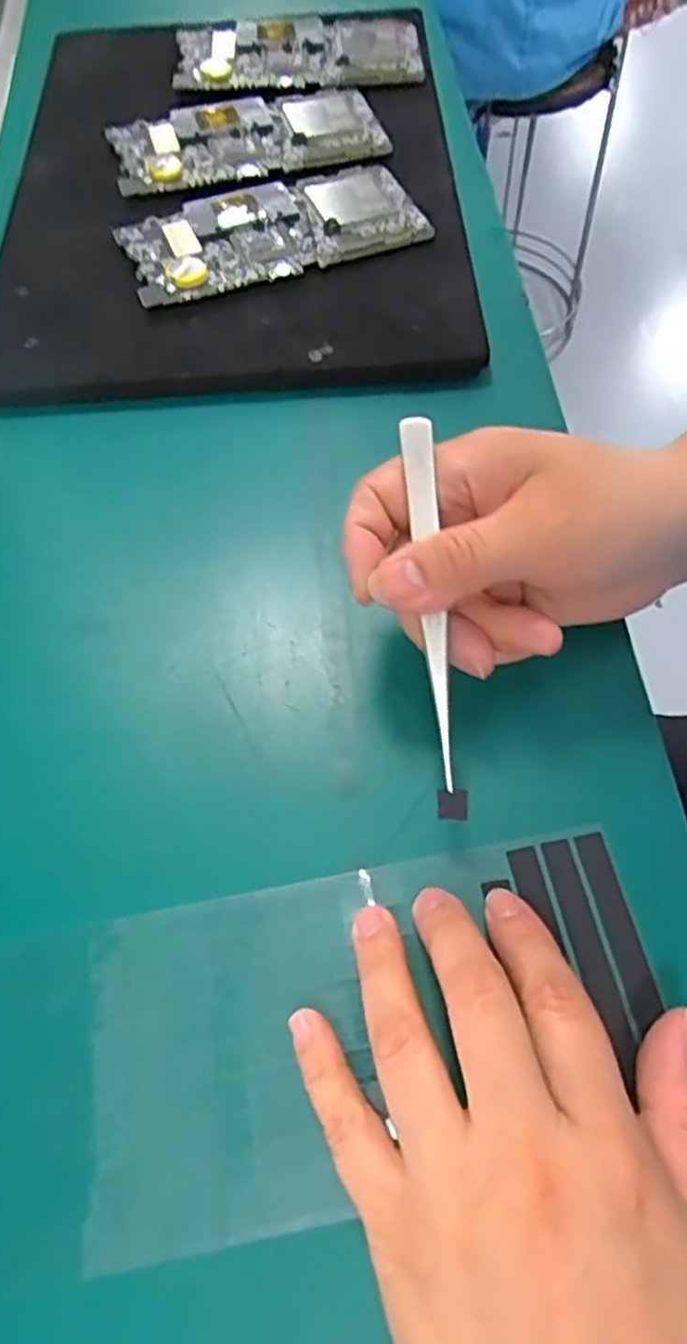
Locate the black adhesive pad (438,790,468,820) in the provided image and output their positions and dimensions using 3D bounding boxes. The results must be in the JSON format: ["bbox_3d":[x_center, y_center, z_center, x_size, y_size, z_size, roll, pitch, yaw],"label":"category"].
[{"bbox_3d":[0.036,0.044,0.244,0.010,0.004,0.010,1,87,0],"label":"black adhesive pad"}]

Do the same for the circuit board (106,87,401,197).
[{"bbox_3d":[-0.056,-0.310,0.427,0.151,0.006,0.072,-15,61,-3],"label":"circuit board"}]

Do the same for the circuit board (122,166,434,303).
[{"bbox_3d":[-0.036,-0.234,0.389,0.153,0.009,0.073,-20,62,-5],"label":"circuit board"}]

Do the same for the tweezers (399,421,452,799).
[{"bbox_3d":[0.030,-0.025,0.248,0.010,0.004,0.123,-5,87,0],"label":"tweezers"}]

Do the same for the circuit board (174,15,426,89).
[{"bbox_3d":[-0.028,-0.391,0.466,0.152,0.010,0.071,-2,62,5],"label":"circuit board"}]

